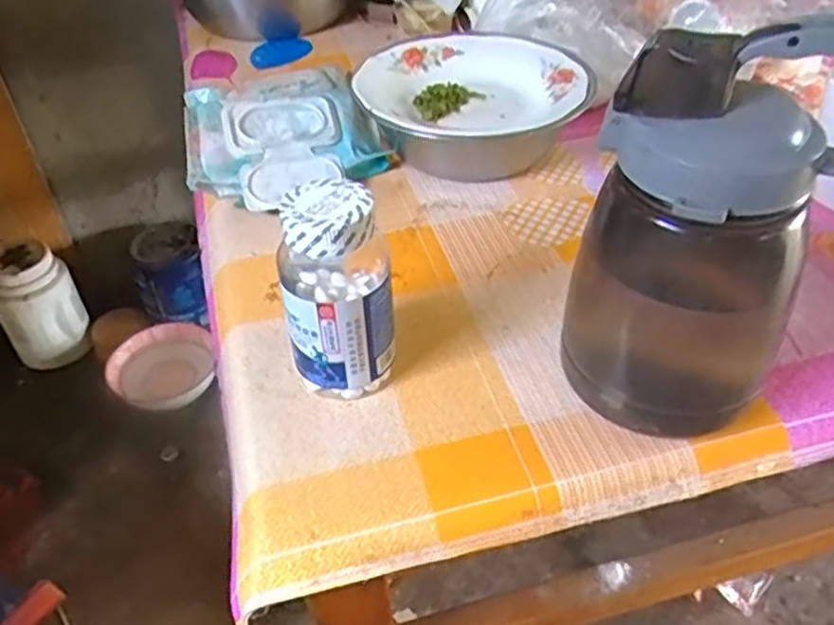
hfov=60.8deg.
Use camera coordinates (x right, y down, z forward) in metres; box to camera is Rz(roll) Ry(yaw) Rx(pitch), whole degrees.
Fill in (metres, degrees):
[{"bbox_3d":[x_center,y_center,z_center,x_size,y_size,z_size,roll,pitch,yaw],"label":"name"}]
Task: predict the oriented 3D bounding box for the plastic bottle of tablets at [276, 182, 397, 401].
[{"bbox_3d":[-0.045,-0.009,0.407,0.058,0.121,0.054,-4,42,-3],"label":"plastic bottle of tablets"}]

